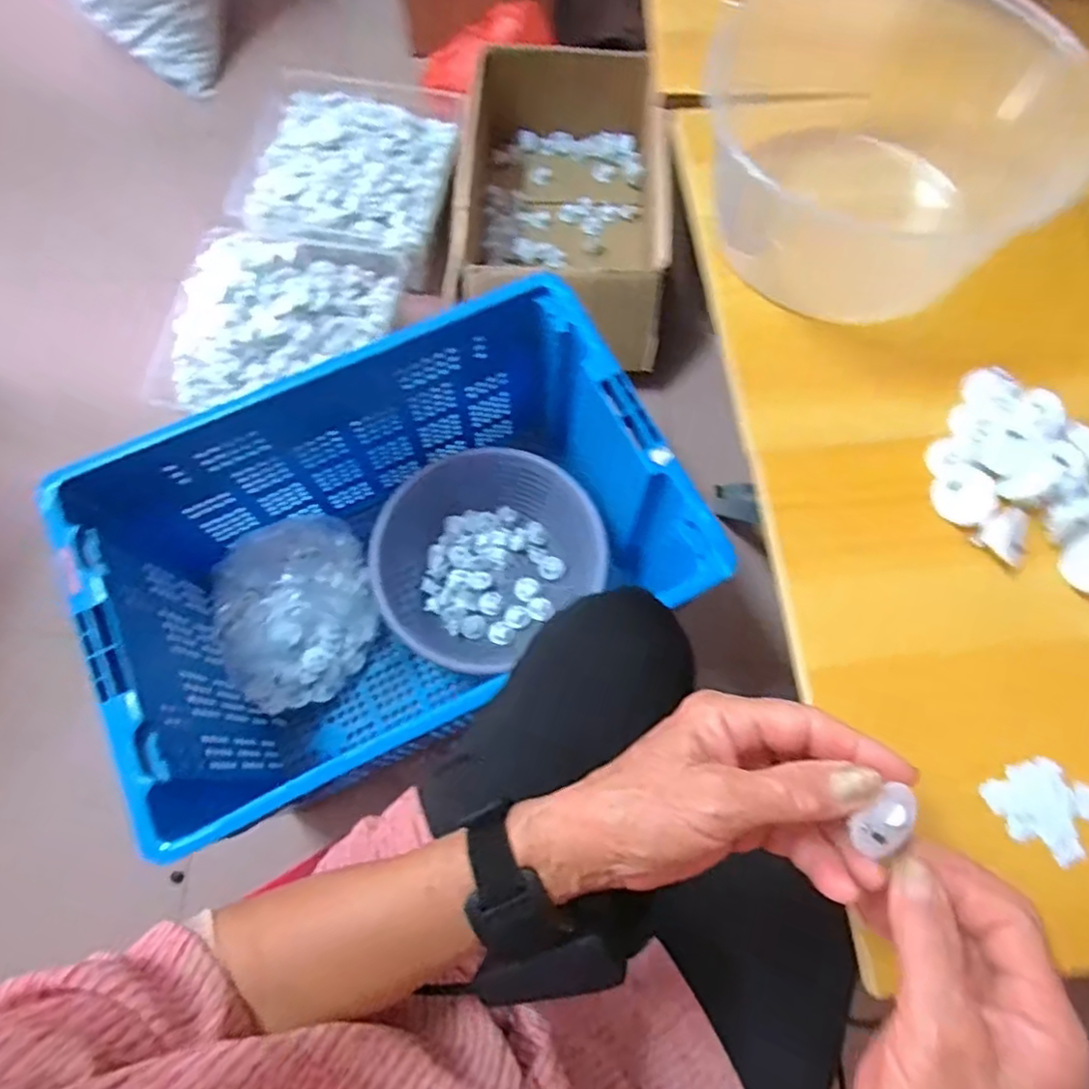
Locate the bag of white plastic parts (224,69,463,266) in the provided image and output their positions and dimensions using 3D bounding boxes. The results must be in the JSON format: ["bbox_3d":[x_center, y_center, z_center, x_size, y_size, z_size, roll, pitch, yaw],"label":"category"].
[{"bbox_3d":[-0.315,-0.603,1.053,0.336,0.057,0.333,14,72,4],"label":"bag of white plastic parts"}]

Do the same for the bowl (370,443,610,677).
[{"bbox_3d":[-0.091,0.004,0.913,0.286,0.111,0.288,0,71,0],"label":"bowl"}]

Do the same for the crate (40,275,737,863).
[{"bbox_3d":[-0.162,0.024,0.808,0.581,0.319,0.397,-26,73,-9],"label":"crate"}]

